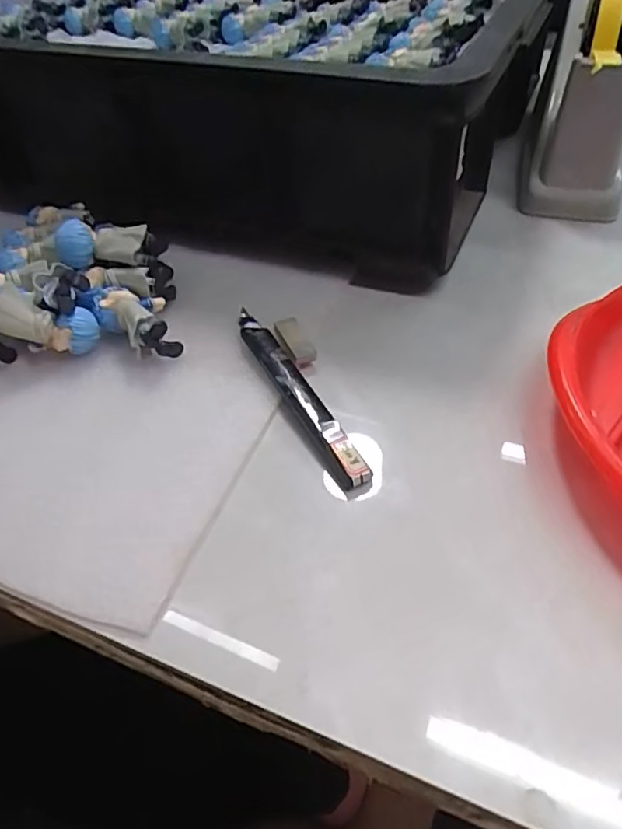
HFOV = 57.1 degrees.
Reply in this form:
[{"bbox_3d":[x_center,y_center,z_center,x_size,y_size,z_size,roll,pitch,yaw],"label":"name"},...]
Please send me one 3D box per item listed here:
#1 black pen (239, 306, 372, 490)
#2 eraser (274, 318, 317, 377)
[{"bbox_3d":[-0.009,-0.014,0.307,0.016,0.012,0.136,-24,51,-14],"label":"black pen"},{"bbox_3d":[-0.008,-0.040,0.332,0.014,0.011,0.038,-20,50,-11],"label":"eraser"}]

